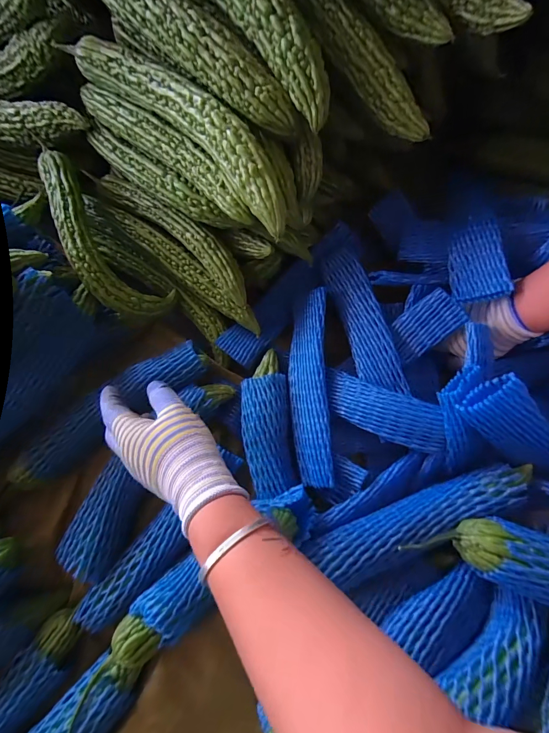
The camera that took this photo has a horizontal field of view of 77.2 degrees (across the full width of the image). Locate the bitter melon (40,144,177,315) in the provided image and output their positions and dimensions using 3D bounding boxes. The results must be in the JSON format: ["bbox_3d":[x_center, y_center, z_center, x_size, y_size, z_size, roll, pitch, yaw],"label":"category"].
[{"bbox_3d":[-0.226,-0.154,0.440,0.077,0.081,0.226,-39,79,-8],"label":"bitter melon"}]

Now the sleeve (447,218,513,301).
[{"bbox_3d":[0.218,-0.114,0.373,0.052,0.013,0.087,-11,70,35],"label":"sleeve"}]

